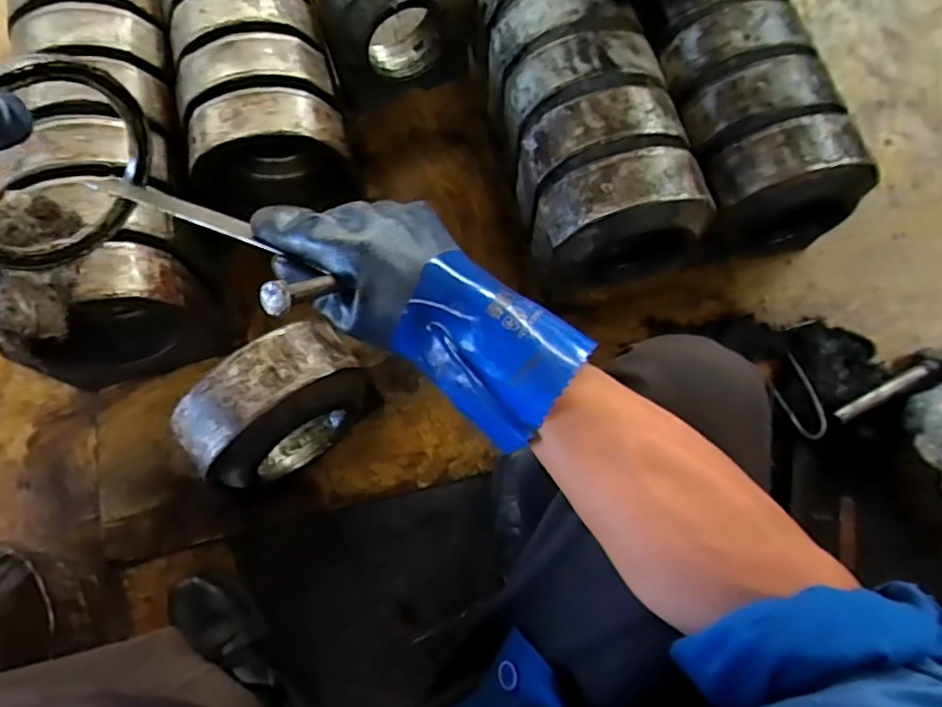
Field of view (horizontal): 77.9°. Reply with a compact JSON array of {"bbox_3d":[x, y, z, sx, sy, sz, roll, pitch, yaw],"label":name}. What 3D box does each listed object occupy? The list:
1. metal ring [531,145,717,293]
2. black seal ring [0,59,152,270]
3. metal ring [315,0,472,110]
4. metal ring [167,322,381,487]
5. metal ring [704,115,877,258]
[{"bbox_3d":[0.206,-0.183,0.812,0.216,0.184,0.133,-22,72,-7],"label":"metal ring"},{"bbox_3d":[-0.300,-0.131,0.425,0.020,0.154,0.155,31,74,10],"label":"black seal ring"},{"bbox_3d":[-0.116,-0.526,0.969,0.240,0.259,0.109,-16,72,-5],"label":"metal ring"},{"bbox_3d":[-0.234,0.072,0.723,0.204,0.190,0.104,-40,75,-12],"label":"metal ring"},{"bbox_3d":[0.434,-0.230,0.810,0.215,0.197,0.111,-12,71,-4],"label":"metal ring"}]

